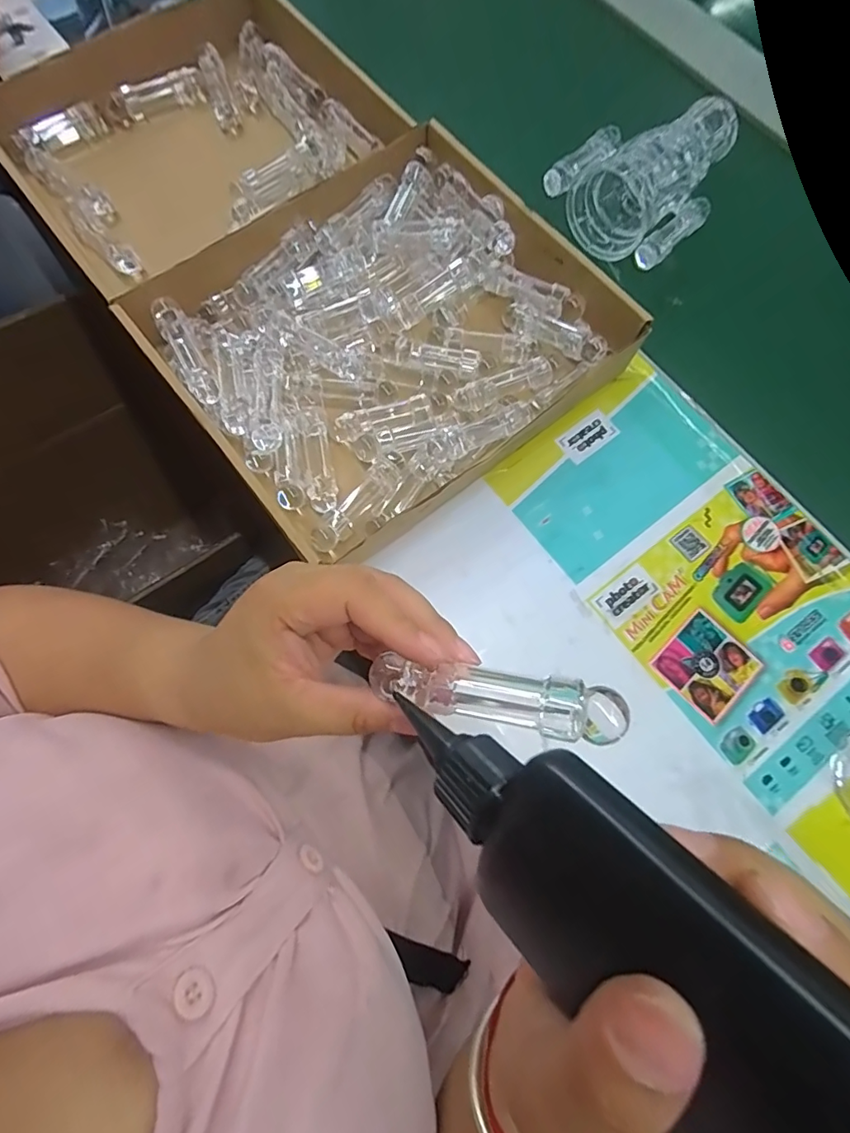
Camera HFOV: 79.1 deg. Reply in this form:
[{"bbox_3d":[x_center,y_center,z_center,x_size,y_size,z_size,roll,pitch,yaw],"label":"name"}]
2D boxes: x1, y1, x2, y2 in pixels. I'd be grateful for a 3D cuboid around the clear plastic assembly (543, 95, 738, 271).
[{"bbox_3d":[0.214,-0.358,0.469,0.181,0.048,0.121,-41,79,-11],"label":"clear plastic assembly"}]

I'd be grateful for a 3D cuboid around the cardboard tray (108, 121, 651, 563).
[{"bbox_3d":[-0.034,-0.182,0.415,0.307,0.056,0.272,-37,78,-10],"label":"cardboard tray"}]

